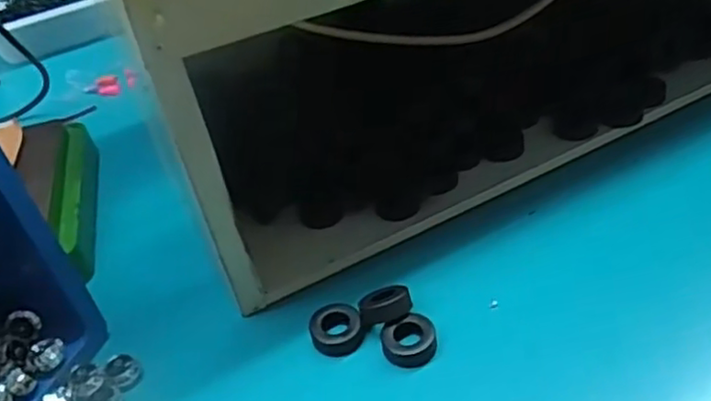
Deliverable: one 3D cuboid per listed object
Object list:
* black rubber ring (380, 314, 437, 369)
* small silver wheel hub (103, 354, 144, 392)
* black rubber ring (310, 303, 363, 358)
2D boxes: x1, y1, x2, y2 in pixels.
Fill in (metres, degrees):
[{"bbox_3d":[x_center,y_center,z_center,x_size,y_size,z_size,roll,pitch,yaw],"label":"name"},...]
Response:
[{"bbox_3d":[0.036,0.095,0.467,0.036,0.017,0.033,-5,41,4],"label":"black rubber ring"},{"bbox_3d":[-0.161,0.119,0.475,0.023,0.013,0.024,-5,41,4],"label":"small silver wheel hub"},{"bbox_3d":[-0.014,0.089,0.481,0.035,0.014,0.039,-15,42,-7],"label":"black rubber ring"}]

